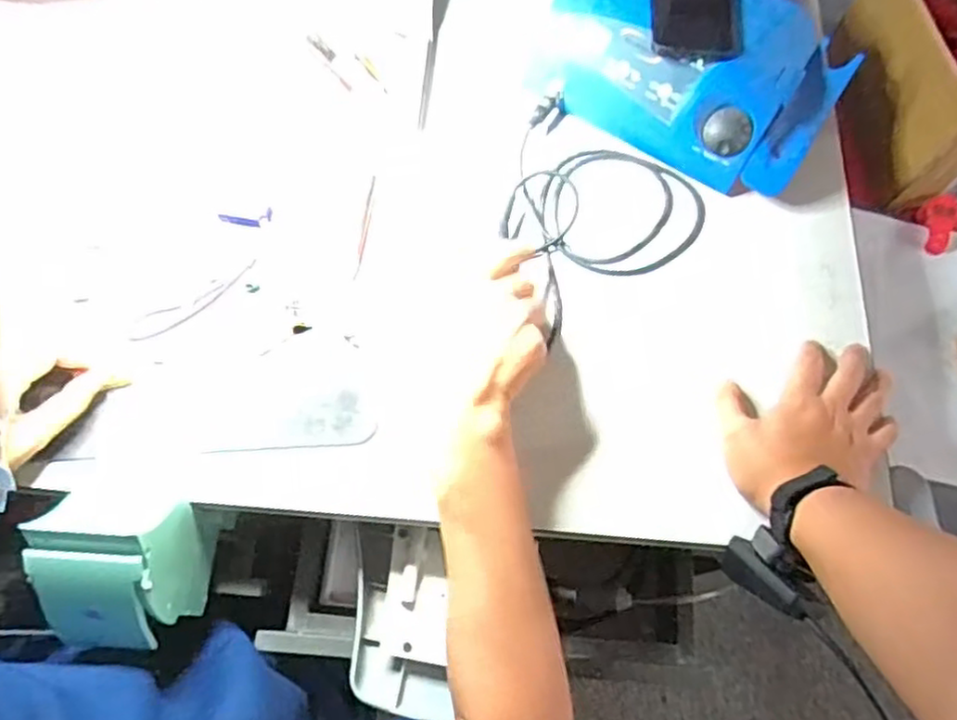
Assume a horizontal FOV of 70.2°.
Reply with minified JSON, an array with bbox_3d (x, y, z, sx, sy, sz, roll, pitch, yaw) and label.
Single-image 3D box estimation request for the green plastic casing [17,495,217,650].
[{"bbox_3d":[-0.255,0.150,0.494,0.087,0.126,0.103,7,67,1],"label":"green plastic casing"}]

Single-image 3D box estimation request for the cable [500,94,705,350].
[{"bbox_3d":[0.089,-0.148,0.629,0.207,0.031,0.197,-34,72,-15],"label":"cable"}]

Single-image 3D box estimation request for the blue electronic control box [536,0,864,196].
[{"bbox_3d":[0.204,-0.286,0.653,0.266,0.076,0.179,32,70,11],"label":"blue electronic control box"}]

